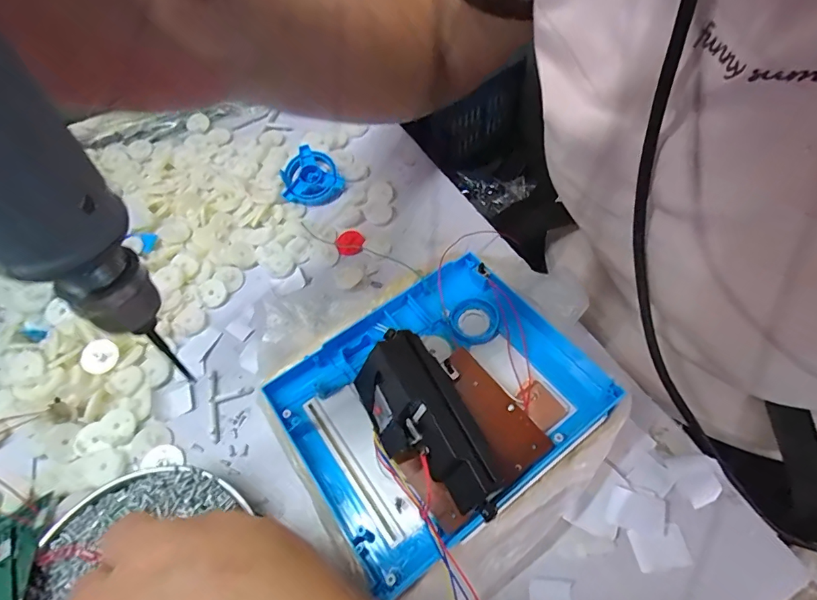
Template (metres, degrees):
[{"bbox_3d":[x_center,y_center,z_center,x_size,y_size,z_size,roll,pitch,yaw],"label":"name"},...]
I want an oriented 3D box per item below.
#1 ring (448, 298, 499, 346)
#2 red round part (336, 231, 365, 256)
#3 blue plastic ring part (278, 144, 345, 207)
[{"bbox_3d":[0.042,0.014,0.292,0.030,0.008,0.030,-2,57,3],"label":"ring"},{"bbox_3d":[-0.048,-0.047,0.373,0.022,0.005,0.022,-2,57,3],"label":"red round part"},{"bbox_3d":[-0.087,-0.107,0.402,0.053,0.010,0.052,40,77,4],"label":"blue plastic ring part"}]

